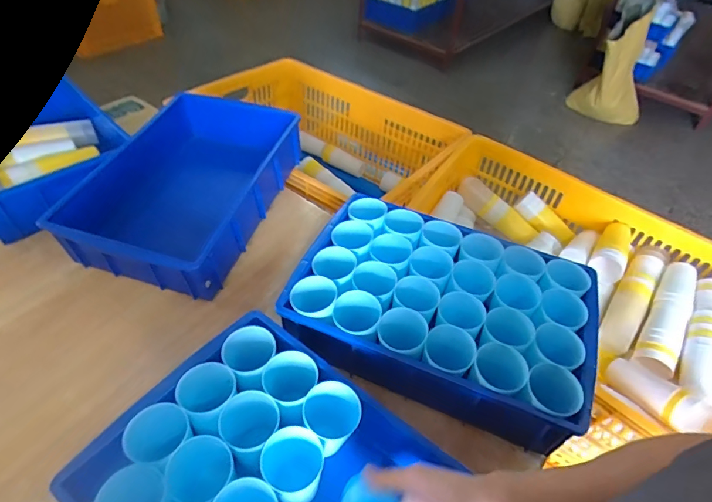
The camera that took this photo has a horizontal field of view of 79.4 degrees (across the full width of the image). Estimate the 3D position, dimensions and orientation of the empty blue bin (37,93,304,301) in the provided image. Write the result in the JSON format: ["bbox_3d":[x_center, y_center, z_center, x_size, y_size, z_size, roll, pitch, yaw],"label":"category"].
[{"bbox_3d":[-0.294,-0.119,0.777,0.262,0.121,0.394,14,47,9],"label":"empty blue bin"}]

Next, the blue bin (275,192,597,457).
[{"bbox_3d":[0.122,0.086,0.639,0.408,0.101,0.271,20,49,14],"label":"blue bin"}]

